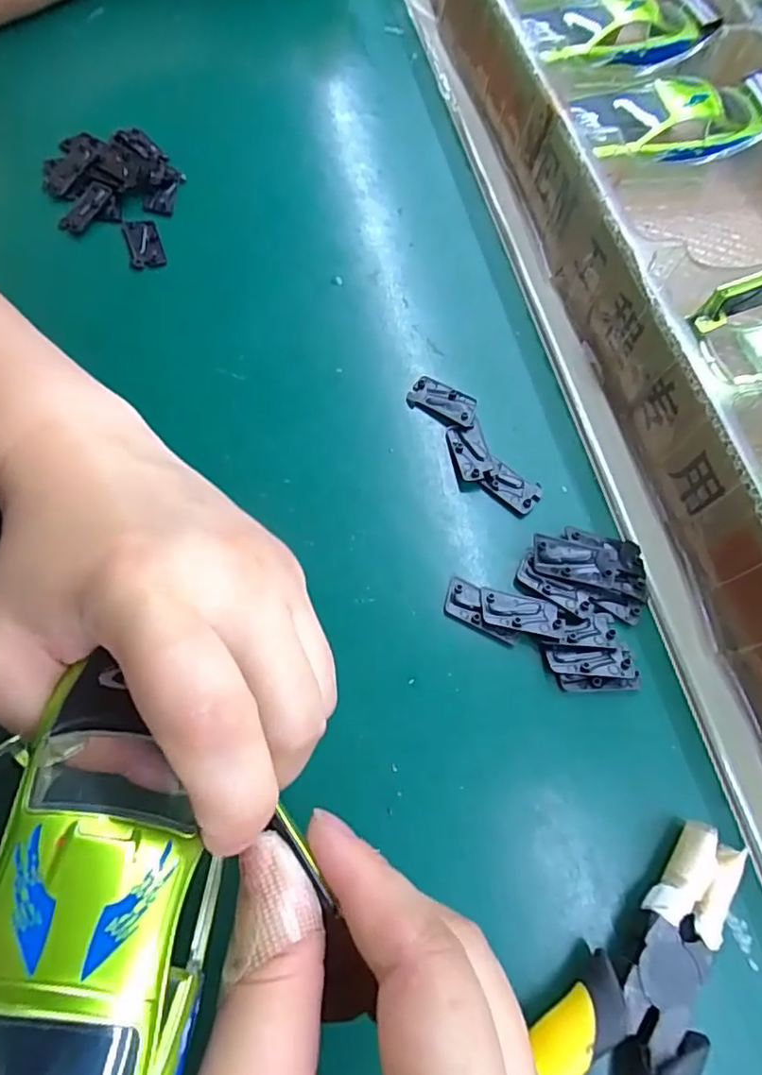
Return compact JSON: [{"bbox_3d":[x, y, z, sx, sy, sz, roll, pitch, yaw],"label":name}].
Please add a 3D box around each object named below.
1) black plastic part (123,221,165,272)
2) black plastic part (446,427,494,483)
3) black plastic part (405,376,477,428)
[{"bbox_3d":[-0.127,-0.157,0.318,0.017,0.005,0.033,-16,68,-8],"label":"black plastic part"},{"bbox_3d":[0.041,-0.040,0.274,0.015,0.004,0.029,-12,68,-6],"label":"black plastic part"},{"bbox_3d":[0.030,-0.065,0.284,0.034,0.005,0.018,31,70,12],"label":"black plastic part"}]

